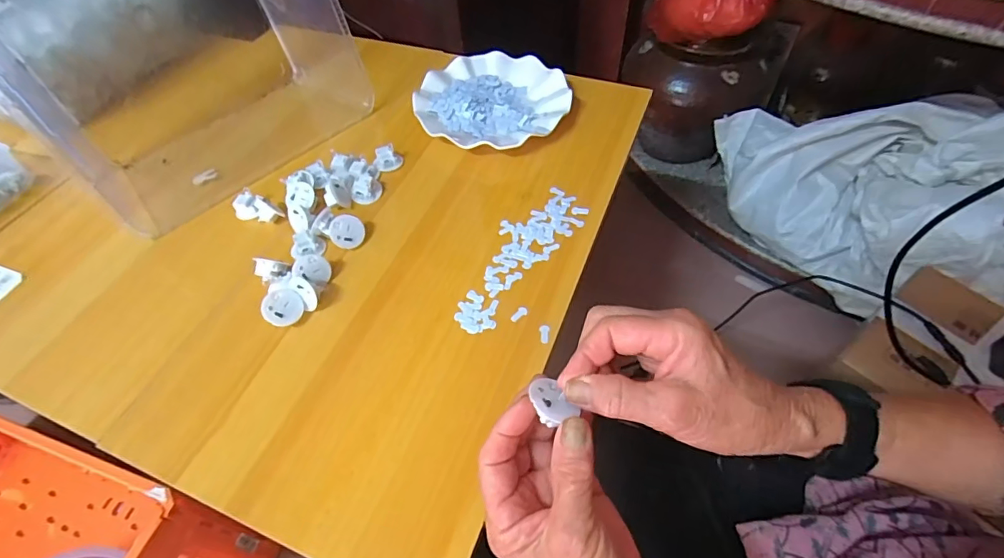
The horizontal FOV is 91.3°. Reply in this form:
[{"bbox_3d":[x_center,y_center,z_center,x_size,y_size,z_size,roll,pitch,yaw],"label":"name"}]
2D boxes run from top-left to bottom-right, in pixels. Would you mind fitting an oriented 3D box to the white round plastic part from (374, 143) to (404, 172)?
[{"bbox_3d":[-0.128,-0.136,0.549,0.031,0.019,0.025,-13,54,-6],"label":"white round plastic part"}]

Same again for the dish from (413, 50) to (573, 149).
[{"bbox_3d":[-0.010,-0.220,0.600,0.179,0.022,0.181,-2,53,2],"label":"dish"}]

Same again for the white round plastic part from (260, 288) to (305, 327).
[{"bbox_3d":[-0.191,0.025,0.427,0.033,0.010,0.033,7,69,-17],"label":"white round plastic part"}]

